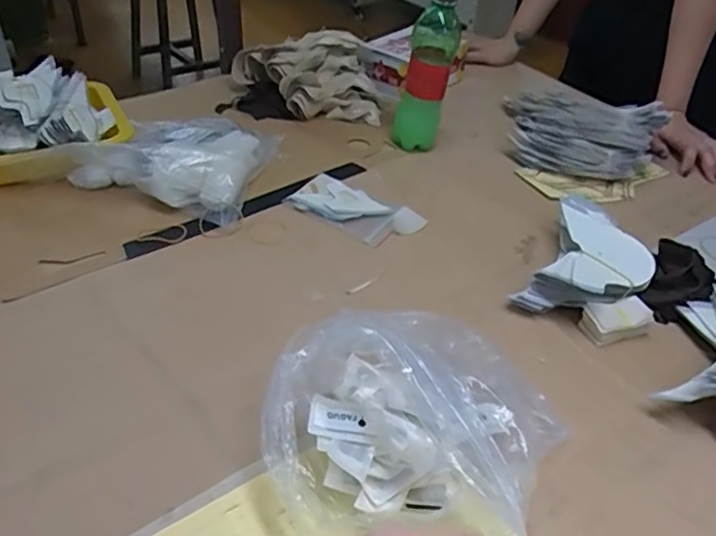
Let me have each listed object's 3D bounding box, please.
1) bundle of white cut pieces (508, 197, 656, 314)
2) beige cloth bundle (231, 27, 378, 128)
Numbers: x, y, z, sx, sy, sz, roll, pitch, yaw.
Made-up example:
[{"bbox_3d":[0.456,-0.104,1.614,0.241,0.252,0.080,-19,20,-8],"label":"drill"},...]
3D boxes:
[{"bbox_3d":[0.239,-0.004,0.631,0.109,0.044,0.168,24,44,22],"label":"bundle of white cut pieces"},{"bbox_3d":[-0.072,-0.279,0.902,0.208,0.083,0.126,-5,41,-11],"label":"beige cloth bundle"}]

